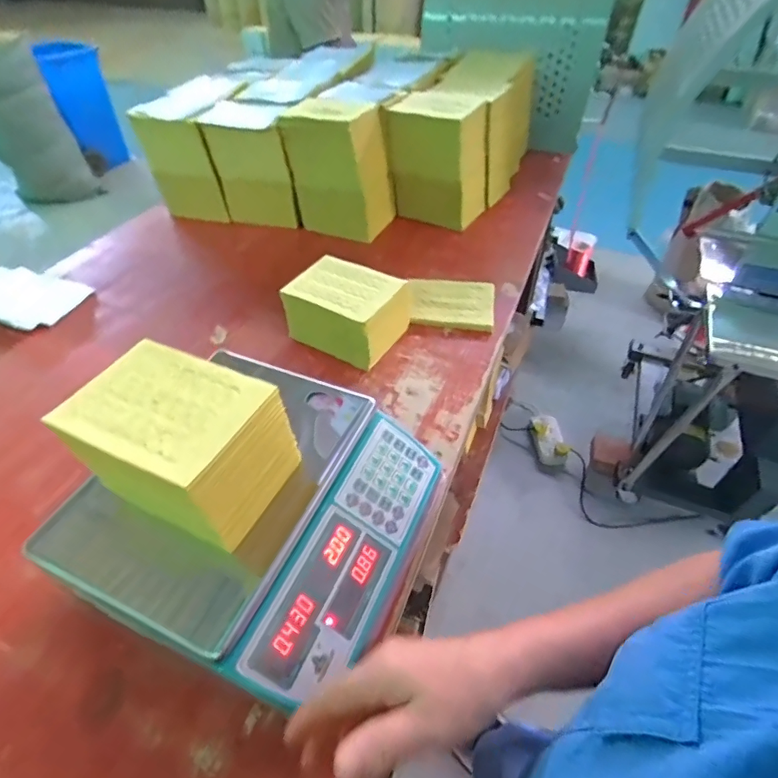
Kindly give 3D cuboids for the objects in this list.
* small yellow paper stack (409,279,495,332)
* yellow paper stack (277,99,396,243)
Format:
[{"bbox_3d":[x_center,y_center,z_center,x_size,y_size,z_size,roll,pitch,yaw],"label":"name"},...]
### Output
[{"bbox_3d":[0.110,-0.152,0.827,0.149,0.021,0.121,7,48,6],"label":"small yellow paper stack"},{"bbox_3d":[-0.098,-0.461,0.984,0.192,0.242,0.122,18,51,16],"label":"yellow paper stack"}]

